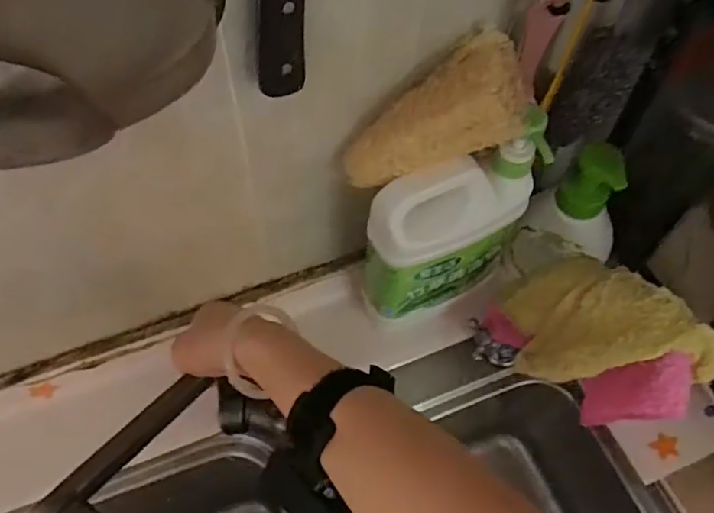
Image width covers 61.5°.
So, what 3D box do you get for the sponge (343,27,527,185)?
[{"bbox_3d":[0.057,-0.098,0.451,0.146,0.057,0.062,-29,59,20],"label":"sponge"}]

